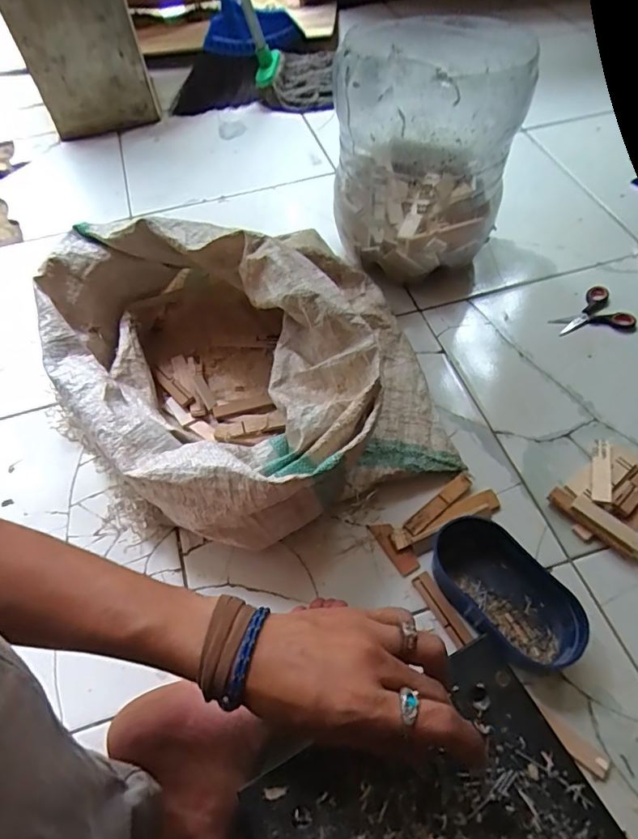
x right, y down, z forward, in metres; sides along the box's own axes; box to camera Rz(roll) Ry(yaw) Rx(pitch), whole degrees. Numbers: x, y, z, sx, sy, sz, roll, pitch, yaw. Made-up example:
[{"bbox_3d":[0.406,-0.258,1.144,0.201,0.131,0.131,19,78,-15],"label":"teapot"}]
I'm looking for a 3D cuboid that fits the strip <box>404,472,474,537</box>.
[{"bbox_3d":[0.138,0.097,0.561,0.101,0.005,0.018,-36,62,-19],"label":"strip"}]

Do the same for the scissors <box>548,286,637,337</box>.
[{"bbox_3d":[0.389,-0.149,0.708,0.113,0.008,0.079,-22,58,-11],"label":"scissors"}]

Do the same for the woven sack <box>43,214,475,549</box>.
[{"bbox_3d":[-0.088,-0.081,0.593,0.413,0.173,0.420,-21,58,-11],"label":"woven sack"}]

